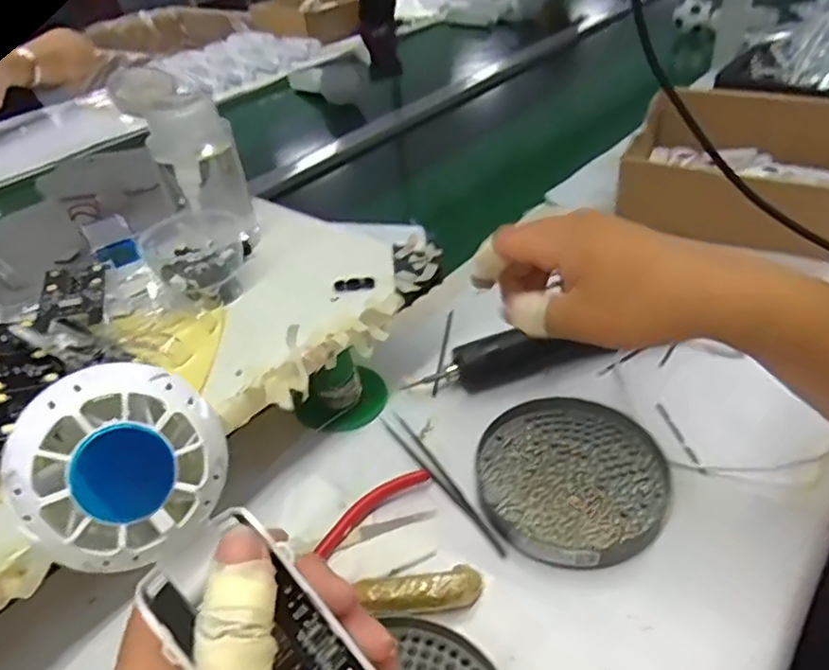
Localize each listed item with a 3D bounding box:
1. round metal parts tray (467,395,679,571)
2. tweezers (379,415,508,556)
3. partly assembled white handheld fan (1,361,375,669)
[{"bbox_3d":[0.094,0.085,0.391,0.110,0.014,0.115,-4,39,3],"label":"round metal parts tray"},{"bbox_3d":[0.016,0.091,0.404,0.014,0.005,0.129,-25,42,-21],"label":"tweezers"},{"bbox_3d":[-0.059,0.084,0.211,0.055,0.170,0.028,-45,21,-31],"label":"partly assembled white handheld fan"}]

